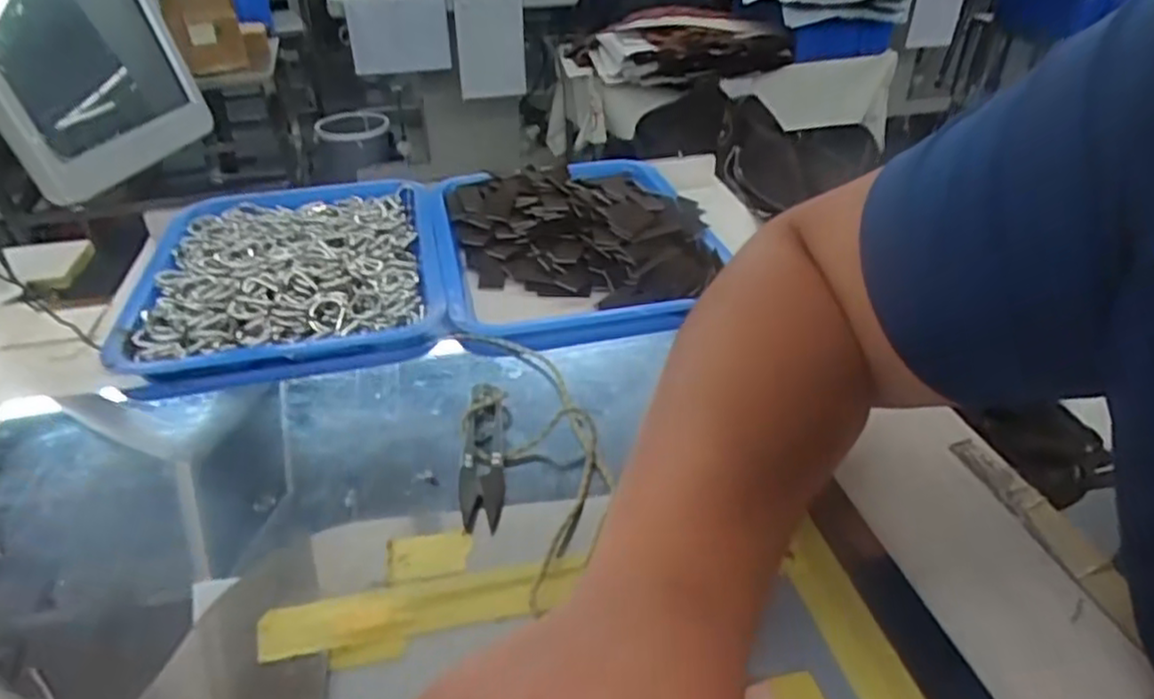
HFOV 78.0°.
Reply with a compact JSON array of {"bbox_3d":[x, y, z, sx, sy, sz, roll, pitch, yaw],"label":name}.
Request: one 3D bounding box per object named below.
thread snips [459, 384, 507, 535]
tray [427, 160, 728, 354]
[{"bbox_3d":[-0.051,0.052,0.391,0.021,0.009,0.108,-3,35,-2],"label":"thread snips"},{"bbox_3d":[-0.002,-0.091,0.608,0.228,0.041,0.295,-9,36,-11],"label":"tray"}]

